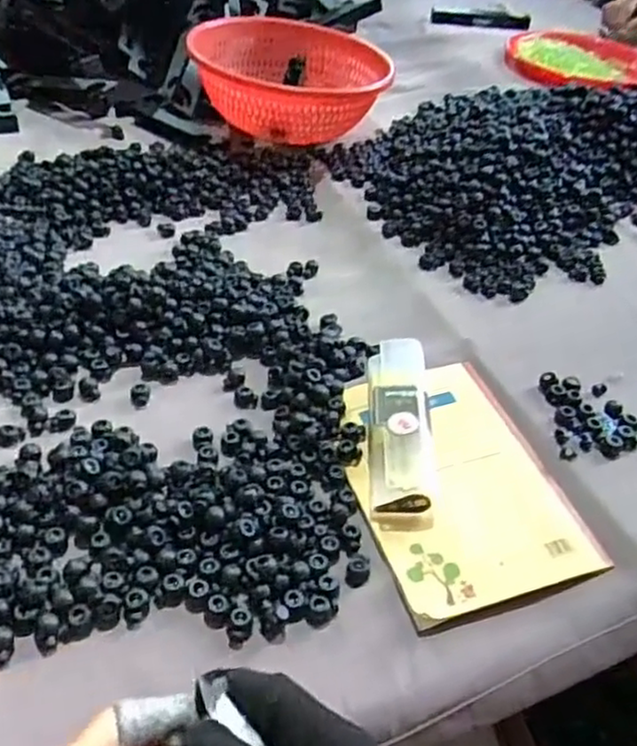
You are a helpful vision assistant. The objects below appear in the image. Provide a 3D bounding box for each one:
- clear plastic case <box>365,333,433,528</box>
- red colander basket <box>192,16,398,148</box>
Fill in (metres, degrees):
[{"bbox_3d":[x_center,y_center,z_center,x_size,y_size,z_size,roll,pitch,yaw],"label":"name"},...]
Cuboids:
[{"bbox_3d":[0.061,0.037,0.516,0.042,0.036,0.158,5,41,-1],"label":"clear plastic case"},{"bbox_3d":[-0.025,-0.379,0.920,0.227,0.099,0.234,-6,43,-13],"label":"red colander basket"}]

